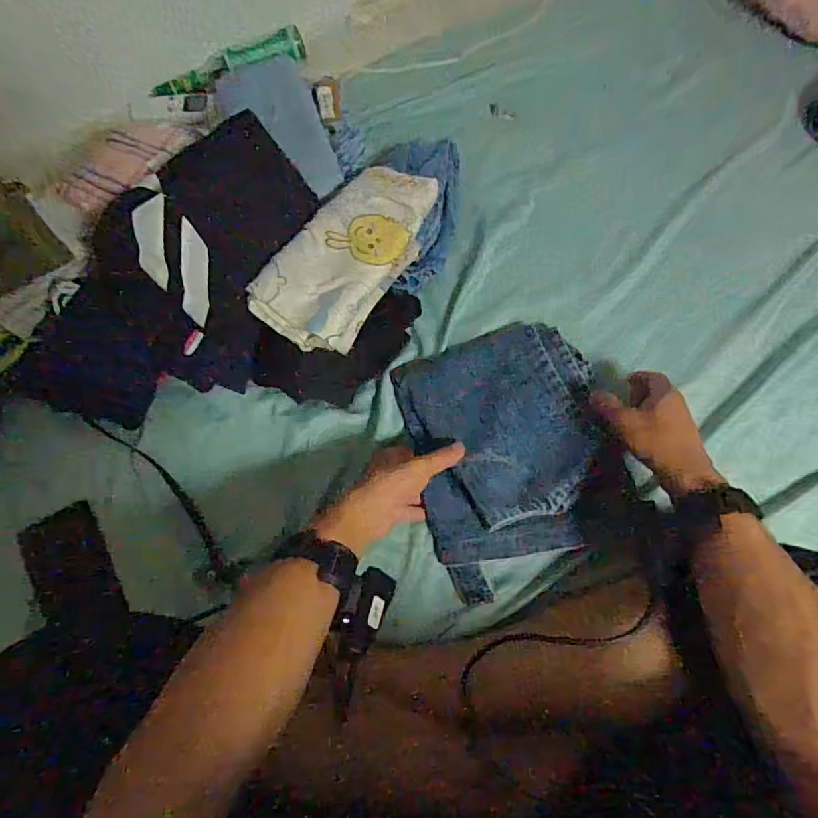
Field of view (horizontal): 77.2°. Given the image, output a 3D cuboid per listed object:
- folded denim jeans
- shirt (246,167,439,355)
[{"bbox_3d":[0.108,0.039,0.551,0.203,0.038,0.267,-14,68,-3],"label":"folded denim jeans"},{"bbox_3d":[-0.061,-0.167,0.544,0.105,0.039,0.230,29,73,13],"label":"shirt"}]

